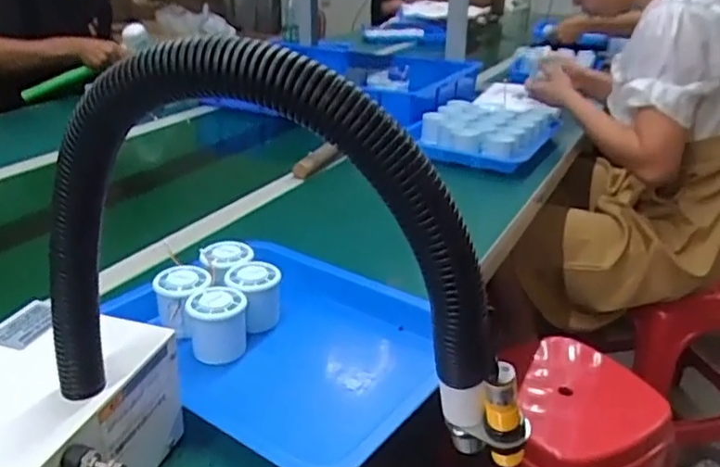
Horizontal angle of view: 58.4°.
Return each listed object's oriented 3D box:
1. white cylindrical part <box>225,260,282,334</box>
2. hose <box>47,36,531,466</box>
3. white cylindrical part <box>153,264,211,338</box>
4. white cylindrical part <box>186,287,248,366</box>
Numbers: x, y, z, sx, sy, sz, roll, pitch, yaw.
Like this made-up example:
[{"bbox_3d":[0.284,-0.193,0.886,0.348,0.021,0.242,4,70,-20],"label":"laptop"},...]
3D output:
[{"bbox_3d":[-0.108,0.065,0.663,0.052,0.054,0.060,-5,26,-13],"label":"white cylindrical part"},{"bbox_3d":[-0.051,0.013,0.335,0.279,0.215,0.033,7,26,11],"label":"hose"},{"bbox_3d":[-0.177,0.066,0.654,0.059,0.052,0.057,10,26,18],"label":"white cylindrical part"},{"bbox_3d":[-0.137,0.087,0.623,0.052,0.058,0.057,1,25,-1],"label":"white cylindrical part"}]

